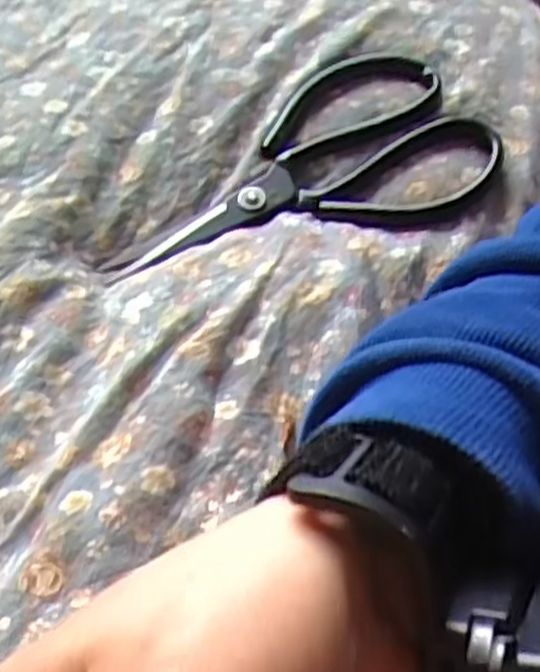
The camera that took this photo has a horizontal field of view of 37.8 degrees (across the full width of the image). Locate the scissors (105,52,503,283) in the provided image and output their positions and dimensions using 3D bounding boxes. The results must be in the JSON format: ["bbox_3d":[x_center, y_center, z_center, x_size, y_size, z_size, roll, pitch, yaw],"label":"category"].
[{"bbox_3d":[0.012,-0.081,0.344,0.173,0.024,0.092,-15,52,-12],"label":"scissors"}]

